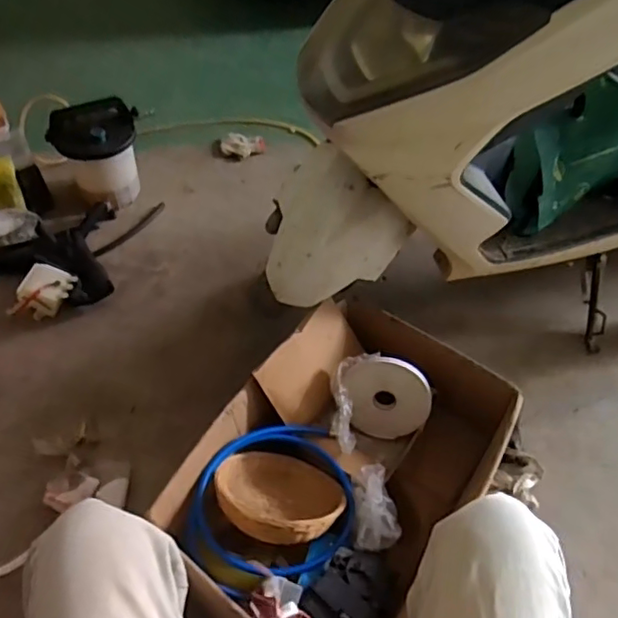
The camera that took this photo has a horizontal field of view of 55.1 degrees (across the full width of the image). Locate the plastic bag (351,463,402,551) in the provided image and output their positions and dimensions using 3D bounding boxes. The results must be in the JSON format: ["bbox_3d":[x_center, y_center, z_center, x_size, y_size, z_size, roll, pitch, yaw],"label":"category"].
[{"bbox_3d":[0.108,0.305,0.932,0.067,0.043,0.141,7,50,4],"label":"plastic bag"}]

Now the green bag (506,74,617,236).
[{"bbox_3d":[0.497,-0.294,1.104,0.306,0.188,0.130,-29,57,-24],"label":"green bag"}]

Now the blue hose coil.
[{"bbox_3d":[-0.063,0.305,0.938,0.265,0.073,0.240,-12,51,-12],"label":"blue hose coil"}]

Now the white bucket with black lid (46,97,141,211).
[{"bbox_3d":[-0.521,-0.391,1.464,0.164,0.238,0.154,1,50,-1],"label":"white bucket with black lid"}]

